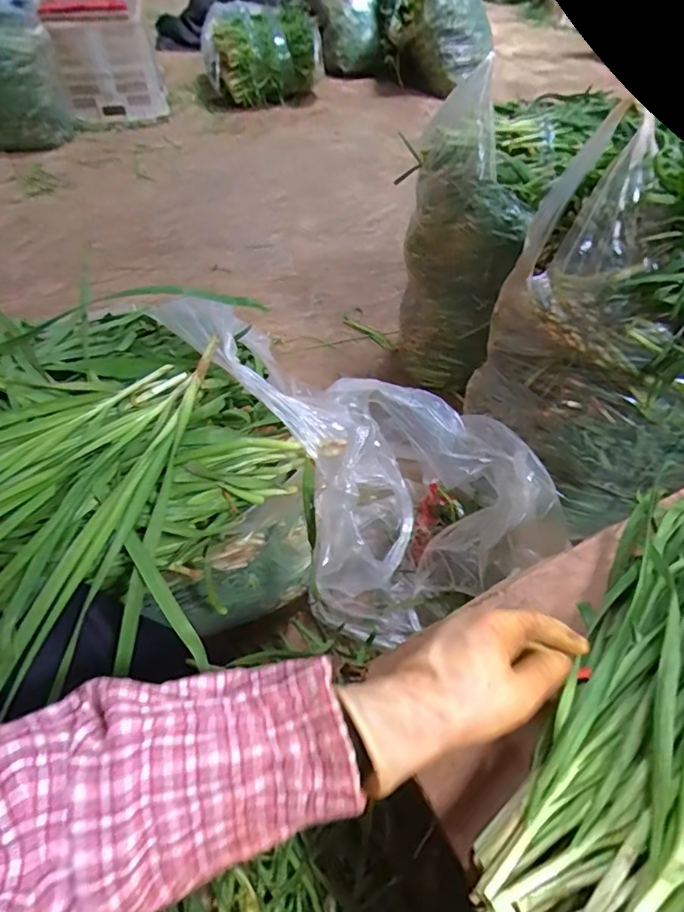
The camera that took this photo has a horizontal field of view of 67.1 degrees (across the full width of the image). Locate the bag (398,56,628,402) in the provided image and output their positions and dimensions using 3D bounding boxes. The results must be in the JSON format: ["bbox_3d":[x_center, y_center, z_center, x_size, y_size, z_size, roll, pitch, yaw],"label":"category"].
[{"bbox_3d":[0.273,-0.426,1.050,0.249,0.531,0.283,29,56,21],"label":"bag"}]

